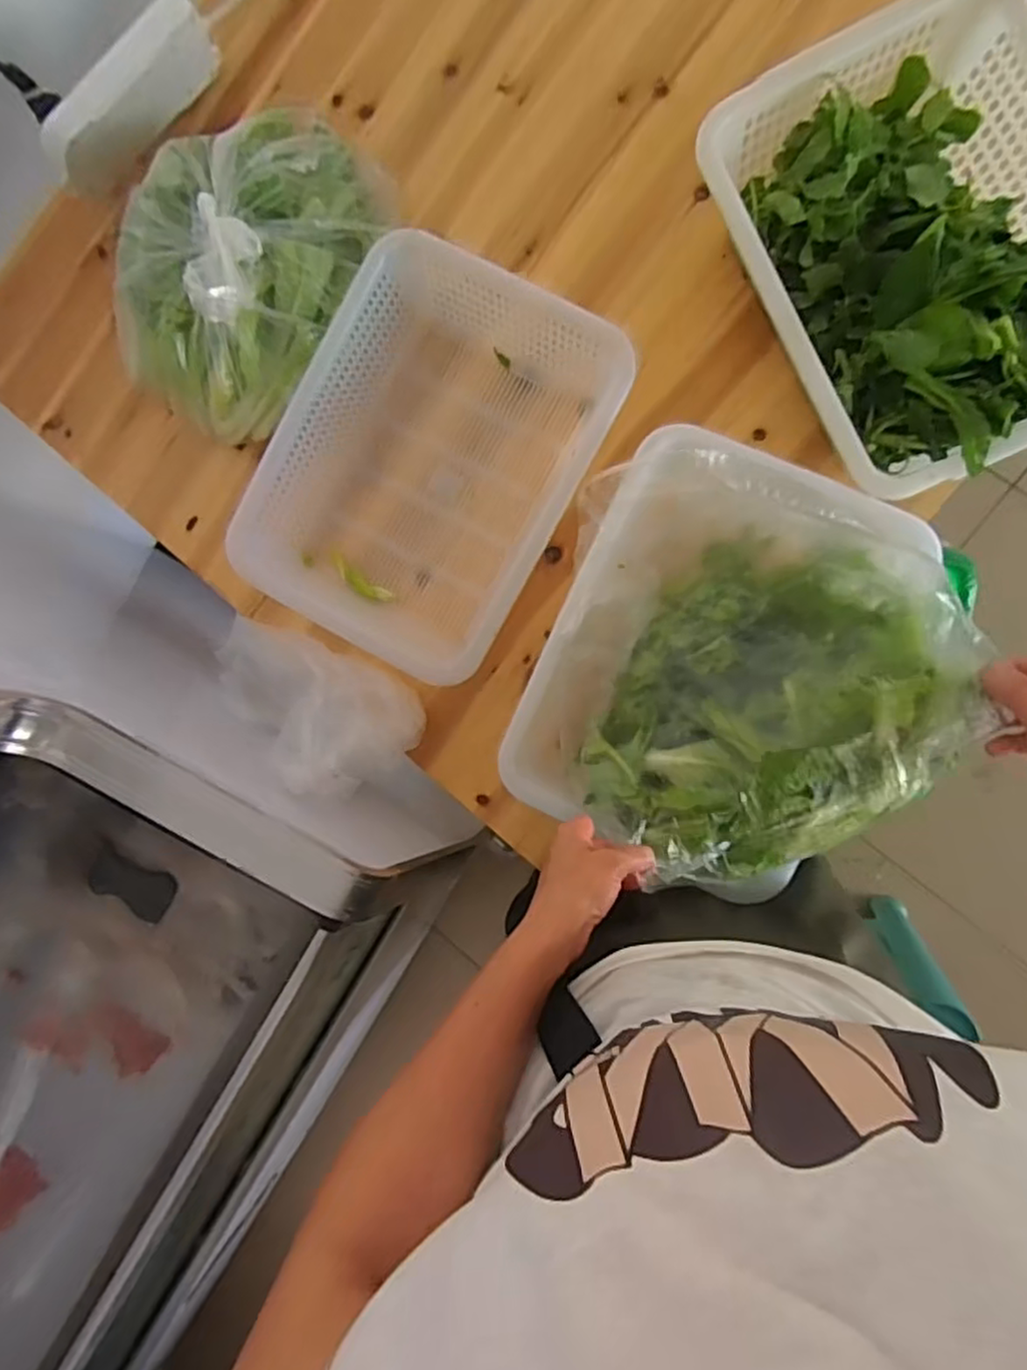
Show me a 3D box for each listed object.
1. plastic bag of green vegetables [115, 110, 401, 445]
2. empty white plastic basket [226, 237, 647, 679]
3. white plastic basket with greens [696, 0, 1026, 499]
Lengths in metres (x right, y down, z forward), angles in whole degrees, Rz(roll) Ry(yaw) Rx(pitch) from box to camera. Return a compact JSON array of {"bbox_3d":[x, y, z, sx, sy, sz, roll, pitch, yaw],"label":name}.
[{"bbox_3d":[-0.210,-0.368,0.597,0.180,0.154,0.255,40,96,7],"label":"plastic bag of green vegetables"},{"bbox_3d":[-0.069,-0.186,0.615,0.241,0.098,0.315,27,94,9],"label":"empty white plastic basket"},{"bbox_3d":[0.315,-0.334,0.547,0.244,0.105,0.339,-26,85,8],"label":"white plastic basket with greens"}]

